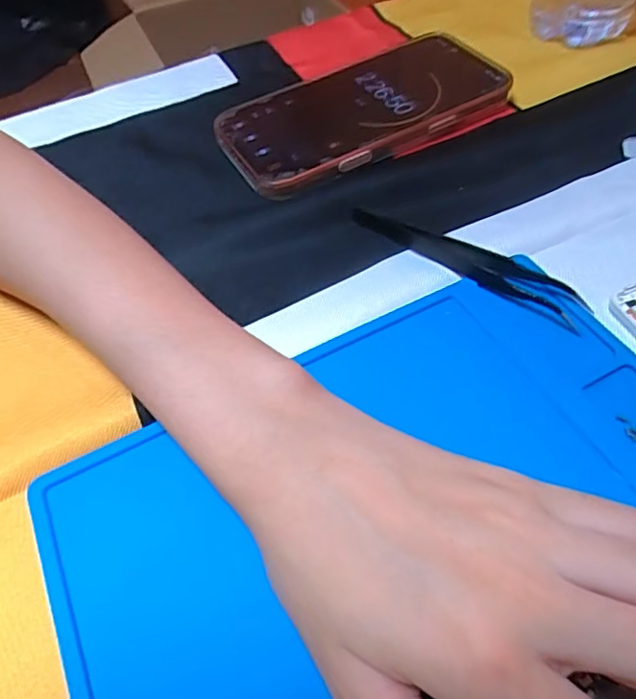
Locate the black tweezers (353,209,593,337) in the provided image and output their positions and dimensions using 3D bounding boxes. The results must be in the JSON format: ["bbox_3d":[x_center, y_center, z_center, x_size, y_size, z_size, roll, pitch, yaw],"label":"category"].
[{"bbox_3d":[0.065,-0.041,0.255,0.109,0.008,0.015,30,61,24],"label":"black tweezers"}]

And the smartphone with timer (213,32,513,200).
[{"bbox_3d":[0.026,-0.139,0.328,0.159,0.013,0.087,-26,56,-14],"label":"smartphone with timer"}]

